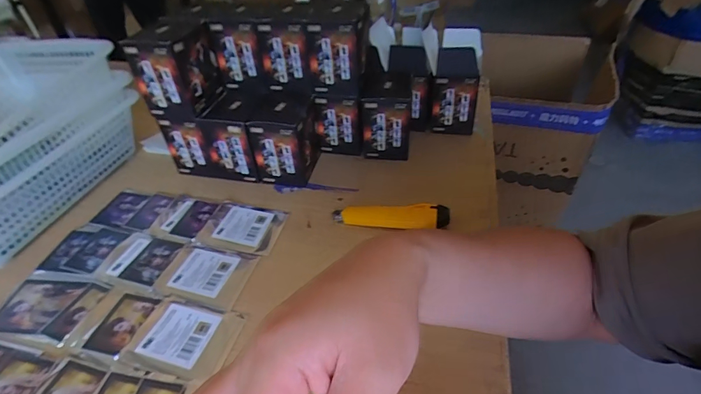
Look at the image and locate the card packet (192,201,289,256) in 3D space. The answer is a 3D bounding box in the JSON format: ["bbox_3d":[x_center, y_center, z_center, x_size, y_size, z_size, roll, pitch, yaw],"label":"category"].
[{"bbox_3d":[-0.145,0.038,0.515,0.104,0.005,0.082,6,42,10],"label":"card packet"}]

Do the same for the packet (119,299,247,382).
[{"bbox_3d":[-0.170,0.144,0.397,0.098,0.011,0.074,7,42,12],"label":"packet"}]

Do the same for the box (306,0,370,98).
[{"bbox_3d":[-0.015,-0.217,0.554,0.077,0.115,0.075,11,43,15],"label":"box"}]

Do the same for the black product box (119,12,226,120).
[{"bbox_3d":[-0.242,-0.183,0.538,0.077,0.110,0.102,10,42,14],"label":"black product box"}]

